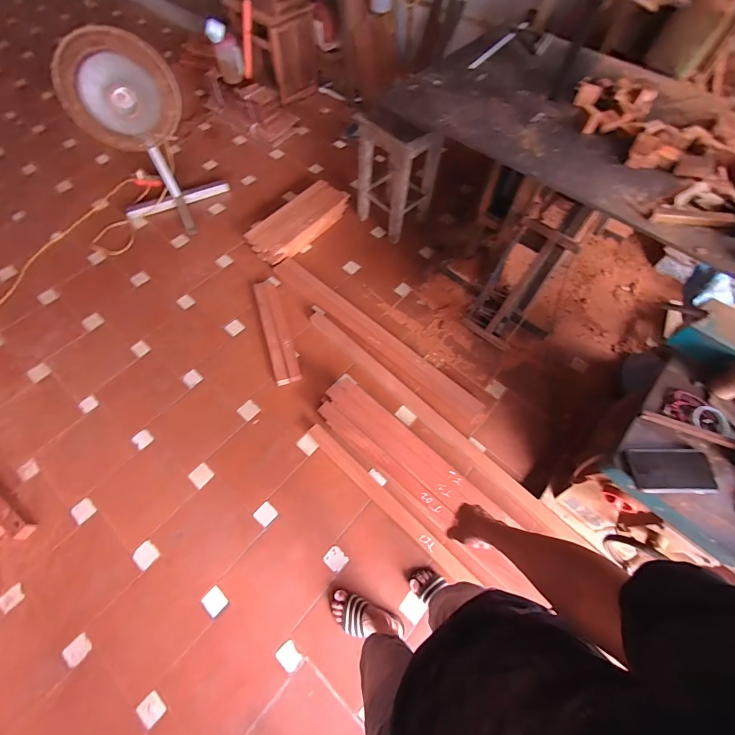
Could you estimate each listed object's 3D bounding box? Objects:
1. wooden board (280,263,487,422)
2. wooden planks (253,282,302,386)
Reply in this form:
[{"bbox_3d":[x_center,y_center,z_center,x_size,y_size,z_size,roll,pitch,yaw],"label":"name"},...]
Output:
[{"bbox_3d":[0.018,-0.170,1.729,1.230,0.042,0.178,39,68,17],"label":"wooden board"},{"bbox_3d":[-0.441,-0.191,1.725,0.114,0.029,0.601,-16,64,-10],"label":"wooden planks"}]

